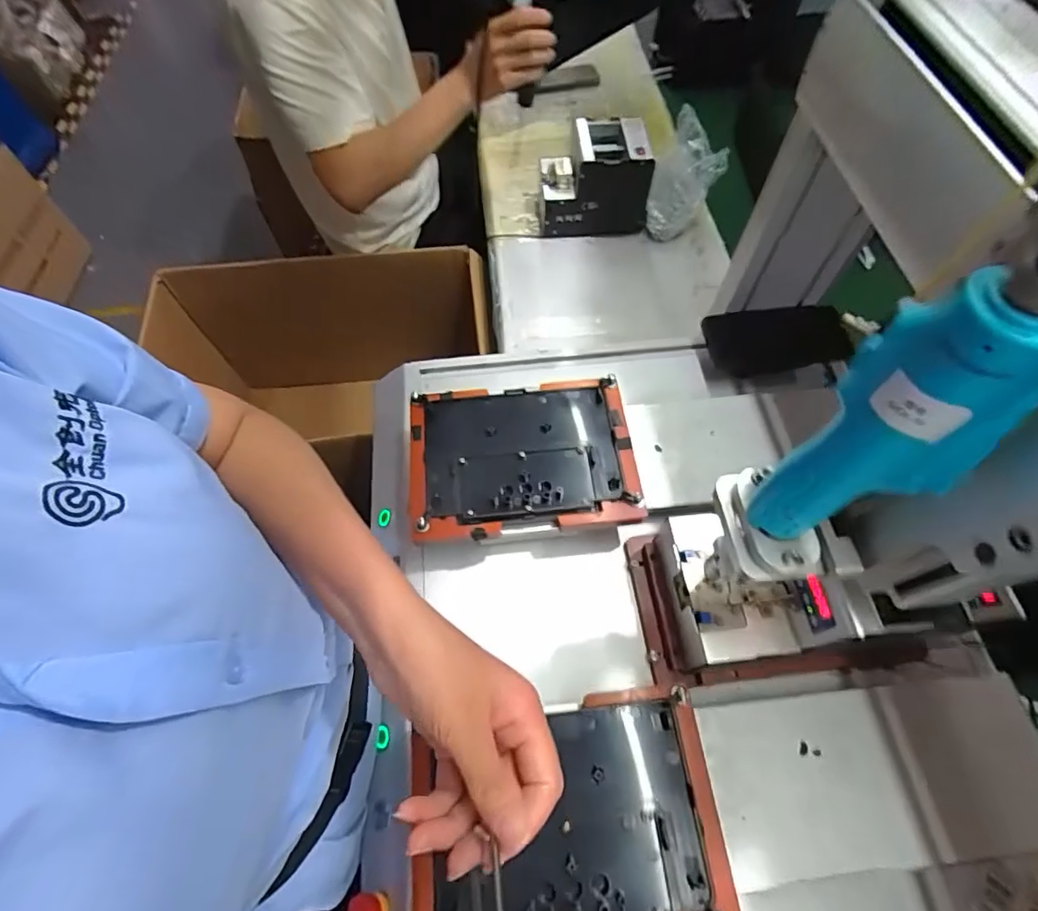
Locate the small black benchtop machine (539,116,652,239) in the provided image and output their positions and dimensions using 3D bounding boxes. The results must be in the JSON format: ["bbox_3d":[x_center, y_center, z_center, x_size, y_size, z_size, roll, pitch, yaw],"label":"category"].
[{"bbox_3d":[0.134,-0.497,0.943,0.193,0.157,0.128,2,62,2],"label":"small black benchtop machine"}]

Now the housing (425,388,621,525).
[{"bbox_3d":[0.001,-0.003,0.513,0.181,0.009,0.135,-6,62,-2],"label":"housing"}]

